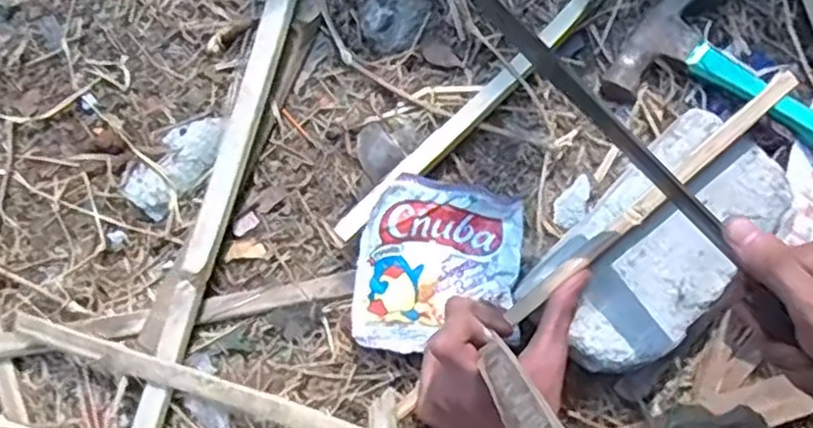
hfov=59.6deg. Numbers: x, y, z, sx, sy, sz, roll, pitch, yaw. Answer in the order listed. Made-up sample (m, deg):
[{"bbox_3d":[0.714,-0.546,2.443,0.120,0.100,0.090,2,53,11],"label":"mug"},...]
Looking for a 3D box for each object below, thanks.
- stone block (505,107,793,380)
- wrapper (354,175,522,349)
[{"bbox_3d":[0.178,0.023,0.510,0.101,0.062,0.188,43,86,11],"label":"stone block"},{"bbox_3d":[0.024,0.041,0.536,0.116,0.033,0.125,8,80,7],"label":"wrapper"}]

